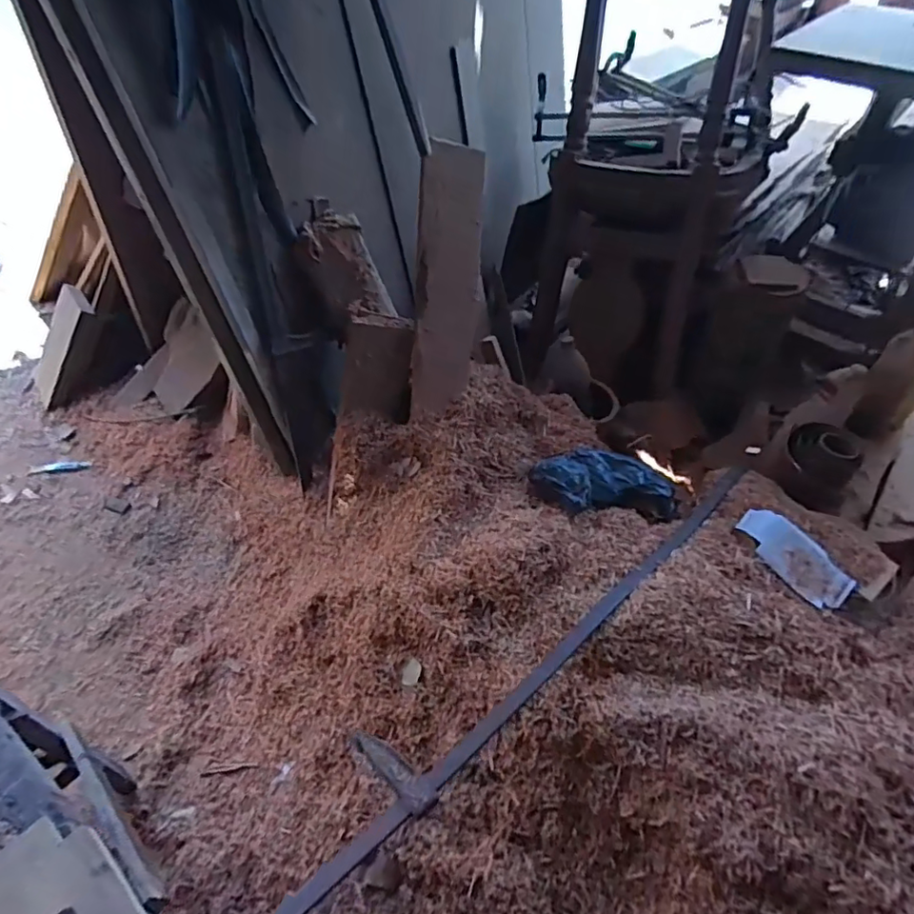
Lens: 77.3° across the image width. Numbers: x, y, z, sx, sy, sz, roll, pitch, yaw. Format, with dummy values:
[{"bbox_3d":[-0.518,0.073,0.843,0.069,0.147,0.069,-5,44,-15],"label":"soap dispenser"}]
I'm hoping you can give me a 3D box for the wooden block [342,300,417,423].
[{"bbox_3d":[-0.157,-0.188,1.161,0.135,0.221,0.061,3,9,-25],"label":"wooden block"}]

